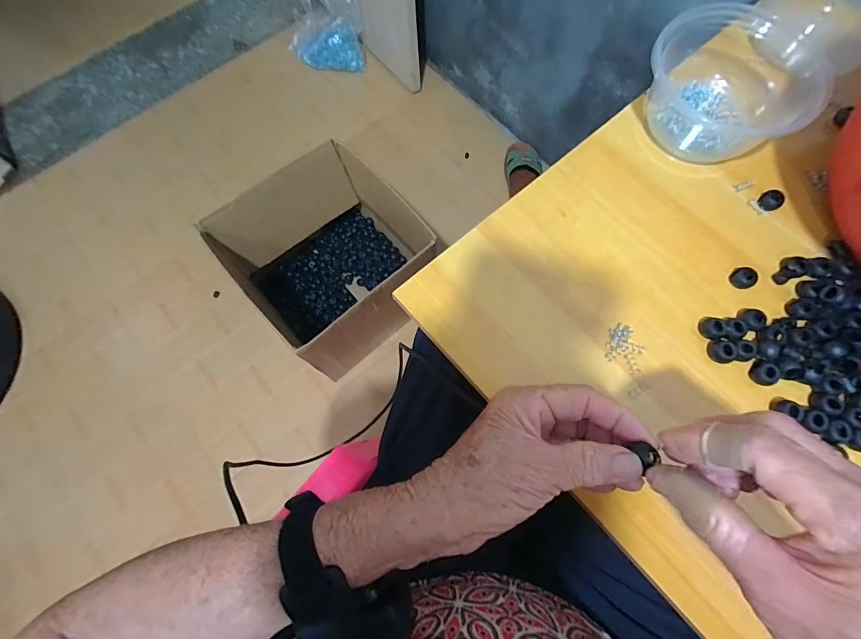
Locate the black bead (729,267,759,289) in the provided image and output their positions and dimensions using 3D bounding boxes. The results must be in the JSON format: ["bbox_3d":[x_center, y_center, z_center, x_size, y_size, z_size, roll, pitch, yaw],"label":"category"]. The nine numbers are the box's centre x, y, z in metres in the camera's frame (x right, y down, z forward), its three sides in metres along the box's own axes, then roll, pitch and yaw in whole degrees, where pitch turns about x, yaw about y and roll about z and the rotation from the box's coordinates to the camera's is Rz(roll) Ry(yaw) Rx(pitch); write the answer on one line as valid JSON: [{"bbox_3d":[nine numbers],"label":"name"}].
[{"bbox_3d":[0.260,-0.034,0.326,0.016,0.013,0.018,-28,73,-7],"label":"black bead"}]

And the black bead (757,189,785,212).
[{"bbox_3d":[0.305,-0.107,0.350,0.018,0.012,0.018,-33,74,-9],"label":"black bead"}]

